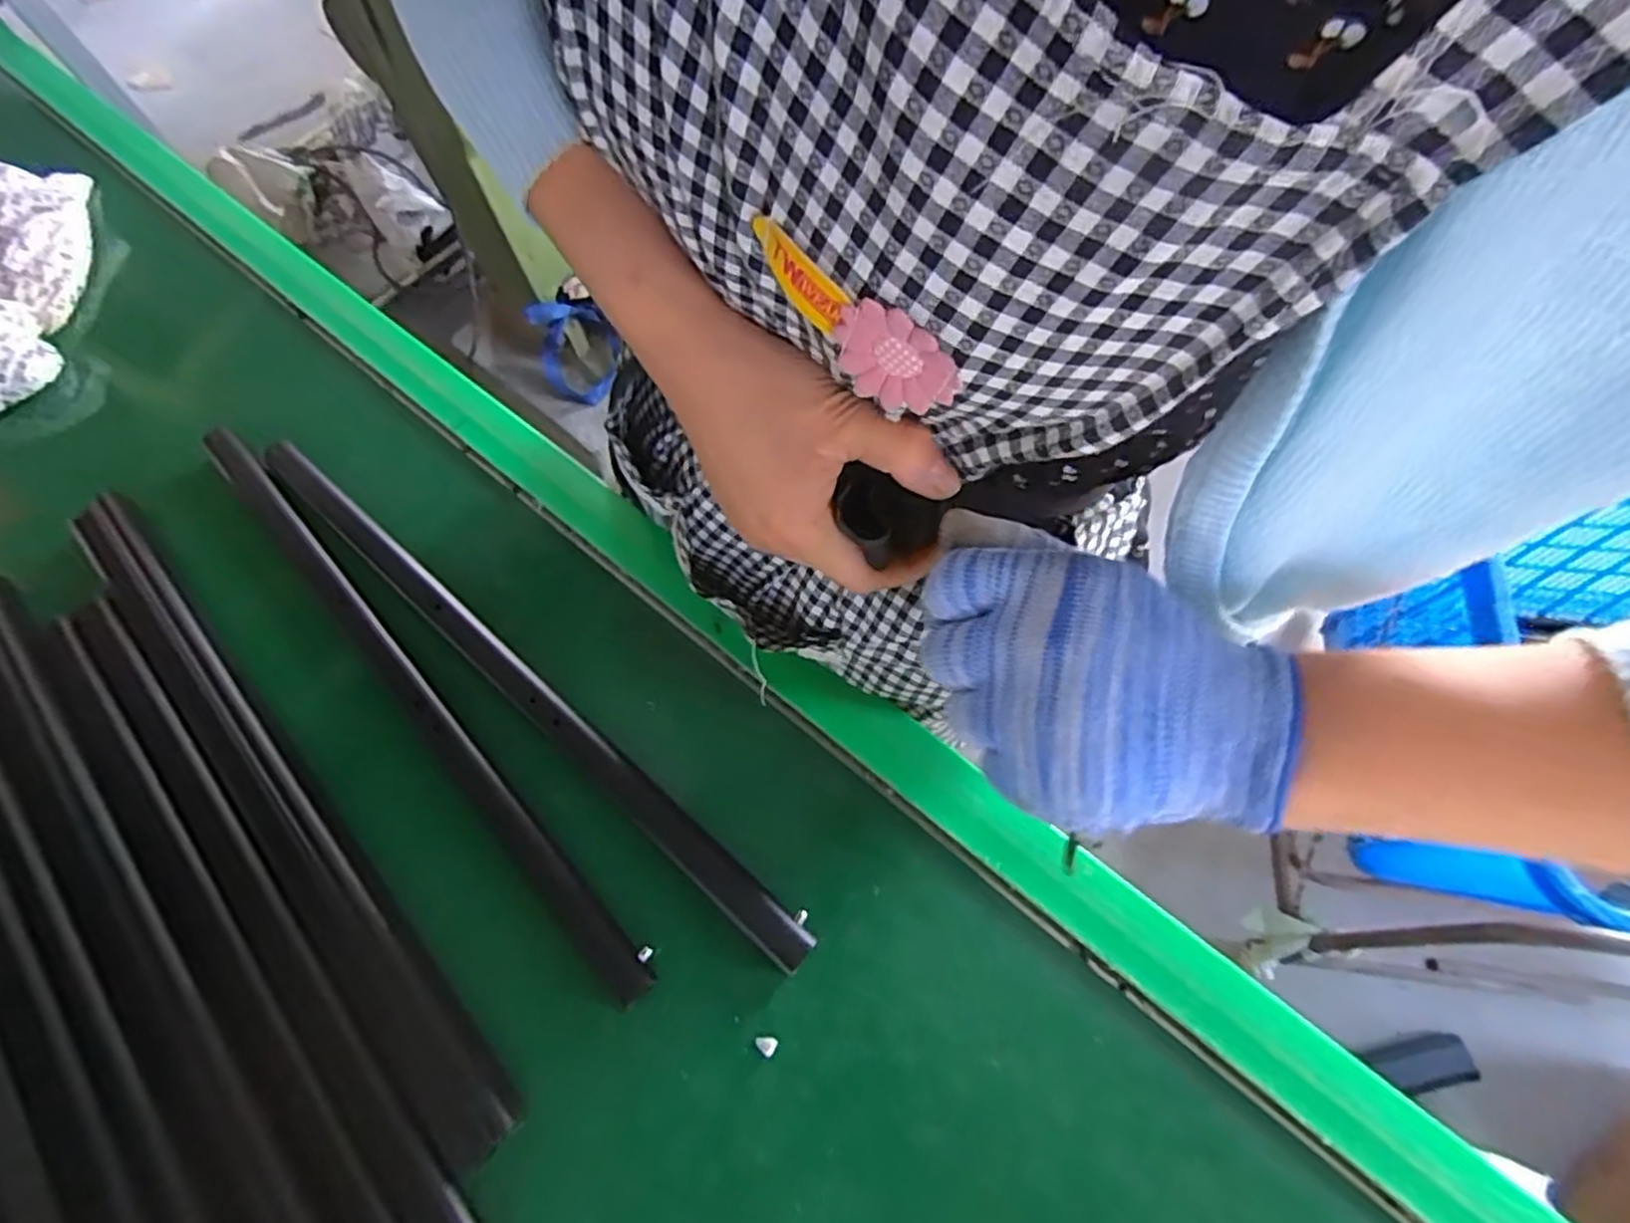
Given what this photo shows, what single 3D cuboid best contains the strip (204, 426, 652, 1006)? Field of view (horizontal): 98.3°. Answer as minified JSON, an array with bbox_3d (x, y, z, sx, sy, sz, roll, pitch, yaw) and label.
[{"bbox_3d":[-0.266,0.037,0.449,0.024,0.016,0.506,-42,71,-14],"label":"strip"}]

